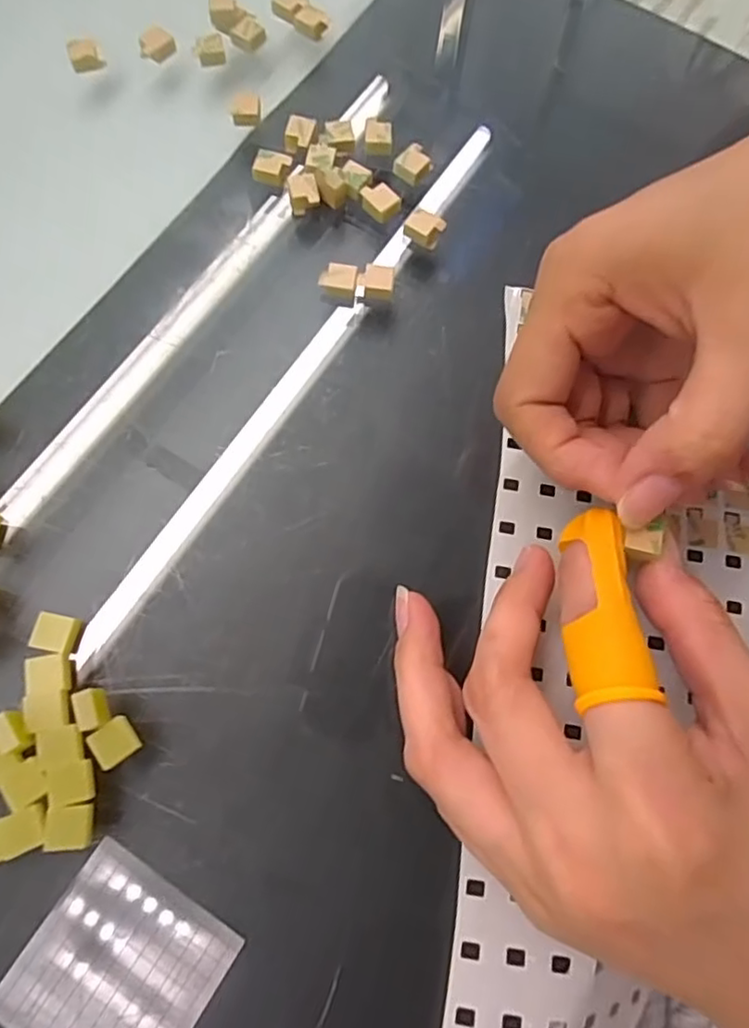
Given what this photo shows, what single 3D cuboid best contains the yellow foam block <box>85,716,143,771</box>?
[{"bbox_3d":[-0.071,0.063,0.170,0.011,0.005,0.011,-35,78,-12],"label":"yellow foam block"}]

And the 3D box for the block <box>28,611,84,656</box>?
[{"bbox_3d":[-0.091,0.034,0.177,0.011,0.005,0.010,13,73,1],"label":"block"}]

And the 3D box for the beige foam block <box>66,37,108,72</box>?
[{"bbox_3d":[-0.112,-0.177,0.240,0.012,0.007,0.008,-23,75,-9],"label":"beige foam block"}]

